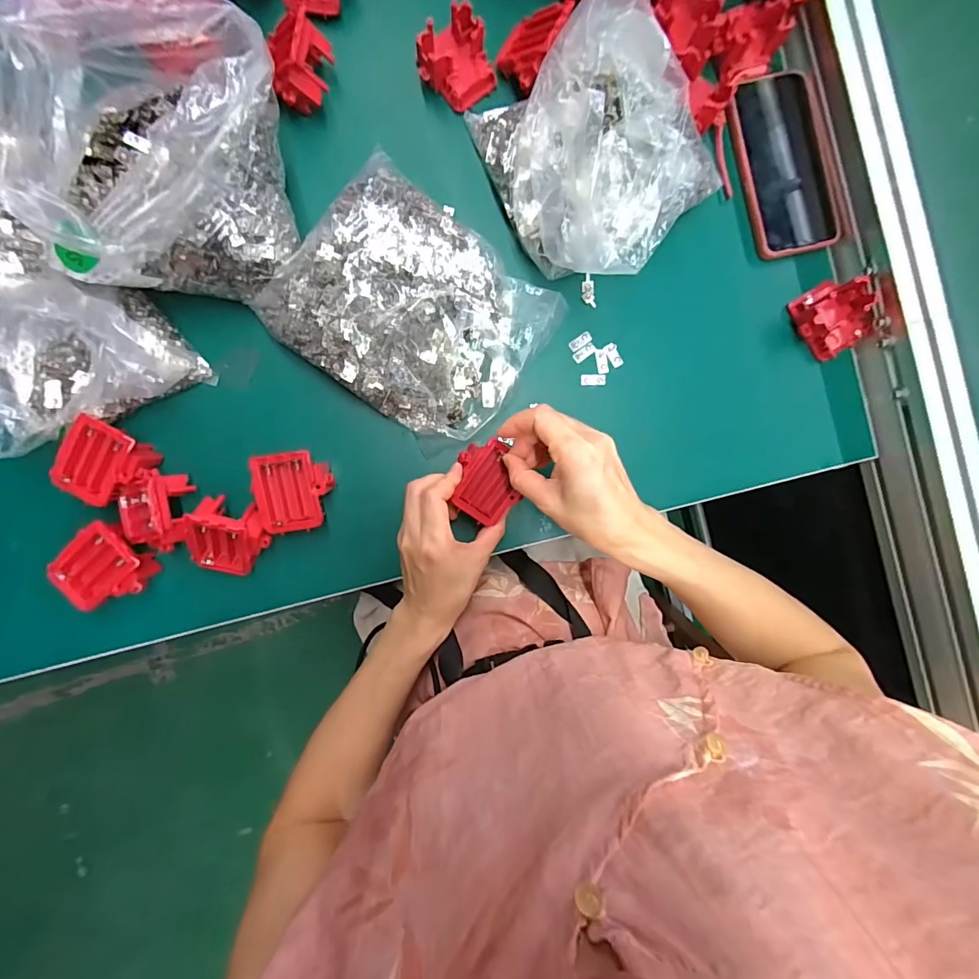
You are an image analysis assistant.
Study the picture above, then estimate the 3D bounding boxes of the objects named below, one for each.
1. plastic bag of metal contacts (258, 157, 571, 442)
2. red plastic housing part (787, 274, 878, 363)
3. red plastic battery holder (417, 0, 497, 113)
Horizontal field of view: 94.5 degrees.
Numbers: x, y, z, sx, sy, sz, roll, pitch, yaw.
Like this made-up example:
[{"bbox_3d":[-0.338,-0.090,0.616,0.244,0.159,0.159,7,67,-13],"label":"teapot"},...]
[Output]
[{"bbox_3d":[-0.064,-0.154,0.394,0.208,0.054,0.179,39,88,-2],"label":"plastic bag of metal contacts"},{"bbox_3d":[0.319,-0.160,0.419,0.065,0.035,0.063,-30,91,-3],"label":"red plastic housing part"},{"bbox_3d":[-0.029,-0.381,0.405,0.060,0.039,0.053,-39,92,-3],"label":"red plastic battery holder"}]

